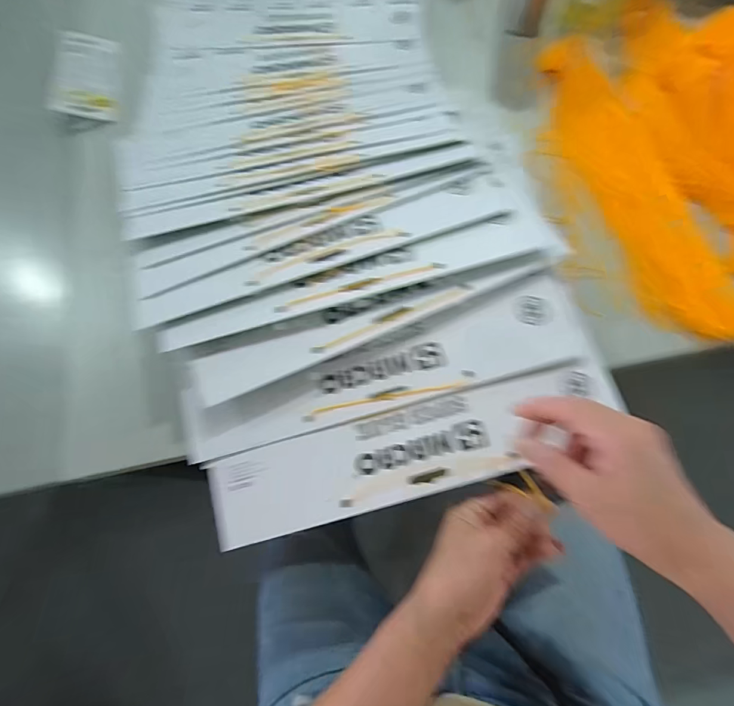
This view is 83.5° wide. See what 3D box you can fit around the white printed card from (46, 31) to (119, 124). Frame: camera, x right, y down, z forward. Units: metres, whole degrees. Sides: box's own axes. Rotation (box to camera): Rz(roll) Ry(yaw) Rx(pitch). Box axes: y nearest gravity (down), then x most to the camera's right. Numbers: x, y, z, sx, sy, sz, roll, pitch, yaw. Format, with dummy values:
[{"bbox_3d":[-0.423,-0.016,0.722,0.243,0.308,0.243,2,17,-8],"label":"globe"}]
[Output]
[{"bbox_3d":[-0.386,-0.389,0.569,0.076,0.009,0.165,-1,67,-24],"label":"white printed card"}]

